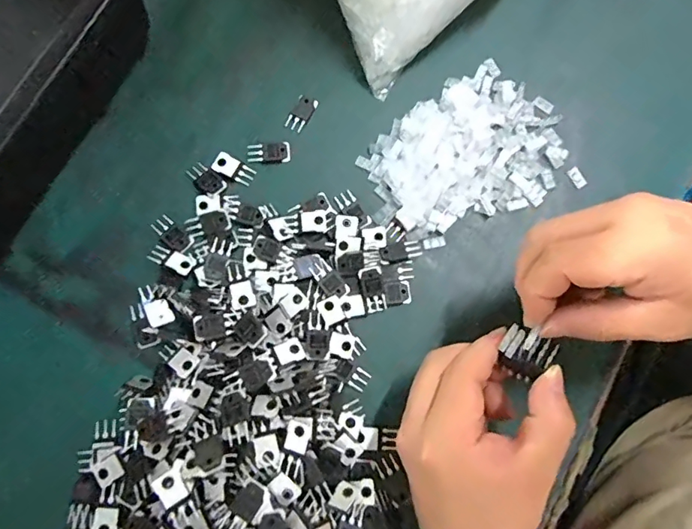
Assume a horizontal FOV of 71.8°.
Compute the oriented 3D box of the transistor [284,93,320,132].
[{"bbox_3d":[-0.033,-0.118,0.367,0.016,0.004,0.031,28,78,5],"label":"transistor"}]

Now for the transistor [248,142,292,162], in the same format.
[{"bbox_3d":[-0.058,-0.085,0.359,0.031,0.004,0.015,-2,77,-2],"label":"transistor"}]

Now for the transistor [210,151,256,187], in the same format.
[{"bbox_3d":[-0.083,-0.071,0.354,0.031,0.004,0.017,32,78,6],"label":"transistor"}]

